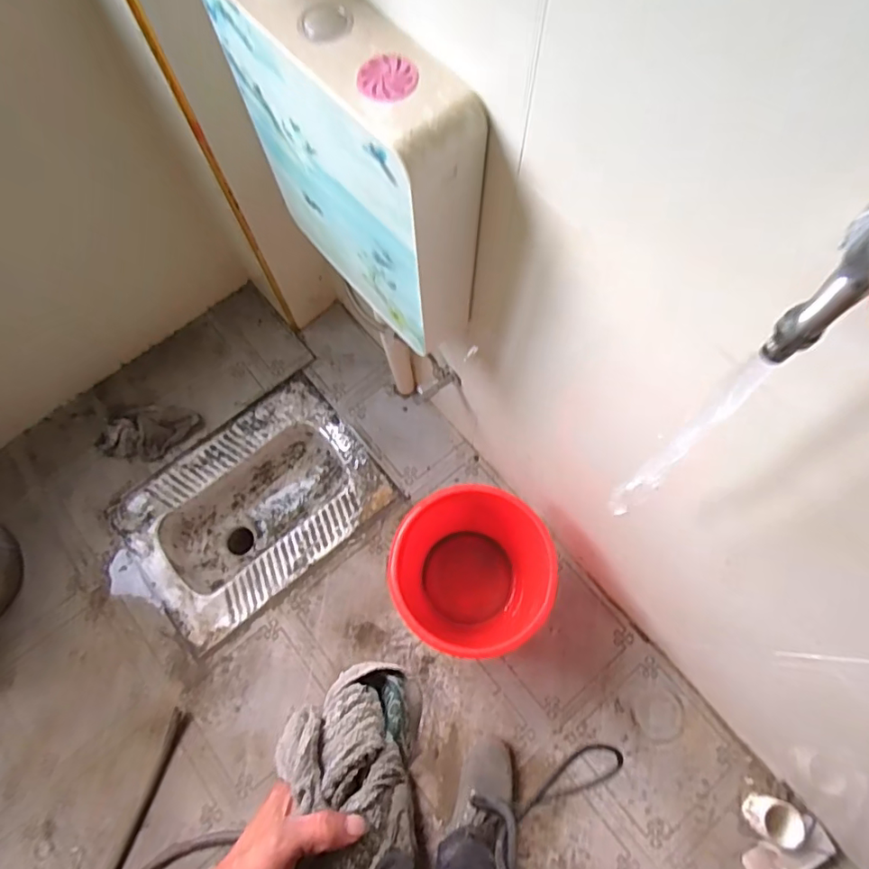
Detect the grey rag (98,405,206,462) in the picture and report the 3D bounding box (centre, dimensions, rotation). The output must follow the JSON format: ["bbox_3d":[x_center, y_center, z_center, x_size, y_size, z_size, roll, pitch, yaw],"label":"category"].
[{"bbox_3d":[-0.702,-0.006,1.334,0.232,0.051,0.140,3,70,3],"label":"grey rag"}]

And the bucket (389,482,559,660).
[{"bbox_3d":[0.072,0.285,1.102,0.293,0.253,0.261,0,70,-3],"label":"bucket"}]

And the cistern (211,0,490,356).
[{"bbox_3d":[-0.103,-0.337,0.703,0.105,0.369,0.373,-38,76,-15],"label":"cistern"}]

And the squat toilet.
[{"bbox_3d":[-0.439,0.192,1.355,0.588,0.174,0.424,-37,76,-14],"label":"squat toilet"}]

